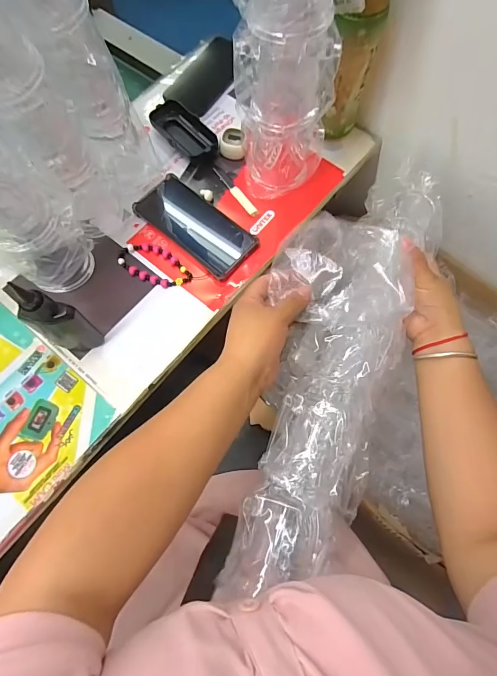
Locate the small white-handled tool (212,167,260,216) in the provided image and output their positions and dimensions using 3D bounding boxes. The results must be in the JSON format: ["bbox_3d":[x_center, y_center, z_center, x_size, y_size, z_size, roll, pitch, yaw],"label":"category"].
[{"bbox_3d":[-0.018,-0.205,0.522,0.013,0.007,0.099,-32,73,-10],"label":"small white-handled tool"}]

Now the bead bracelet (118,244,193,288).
[{"bbox_3d":[-0.122,-0.093,0.483,0.098,0.009,0.052,33,74,11],"label":"bead bracelet"}]

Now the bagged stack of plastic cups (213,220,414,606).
[{"bbox_3d":[0.071,0.047,0.376,0.140,0.069,0.385,16,74,4],"label":"bagged stack of plastic cups"}]

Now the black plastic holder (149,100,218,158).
[{"bbox_3d":[-0.091,-0.298,0.545,0.109,0.021,0.050,42,76,14],"label":"black plastic holder"}]

